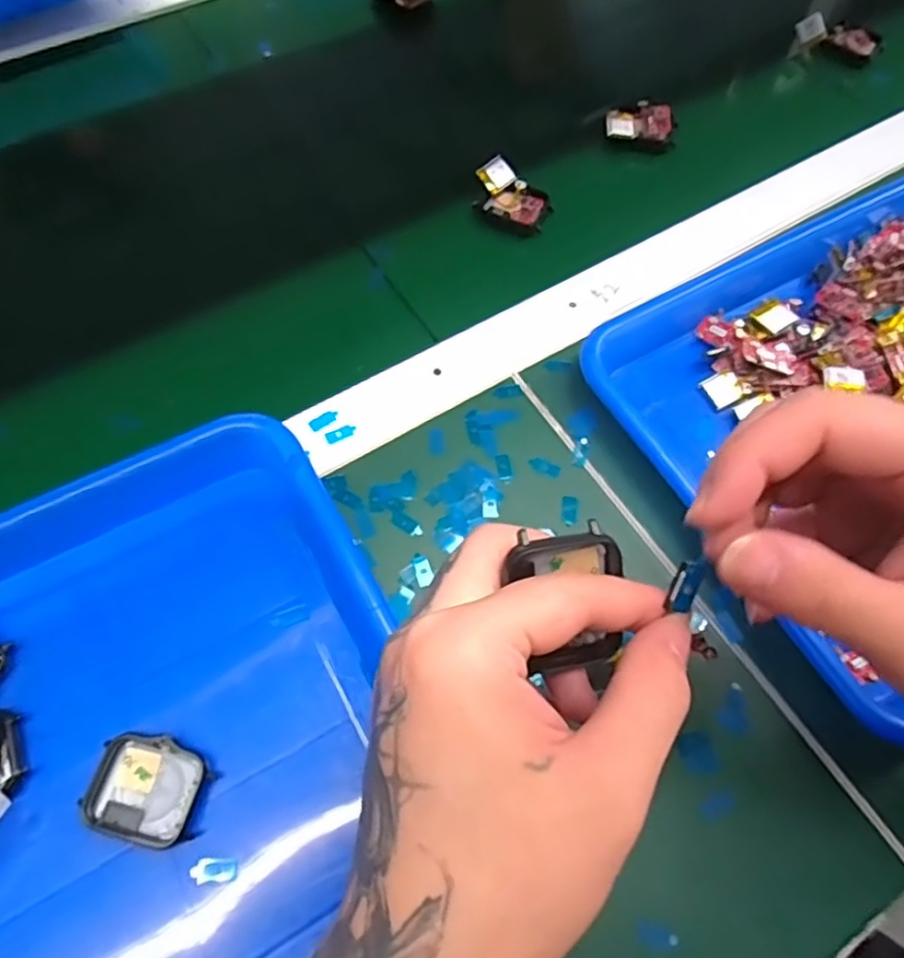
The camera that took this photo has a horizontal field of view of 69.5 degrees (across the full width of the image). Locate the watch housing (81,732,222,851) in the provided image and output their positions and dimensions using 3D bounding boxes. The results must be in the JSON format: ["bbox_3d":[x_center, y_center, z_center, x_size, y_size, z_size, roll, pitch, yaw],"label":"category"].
[{"bbox_3d":[-0.125,0.129,0.272,0.044,0.015,0.037,16,65,5],"label":"watch housing"}]

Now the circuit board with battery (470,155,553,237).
[{"bbox_3d":[0.040,-0.190,0.439,0.053,0.020,0.038,27,66,10],"label":"circuit board with battery"}]

